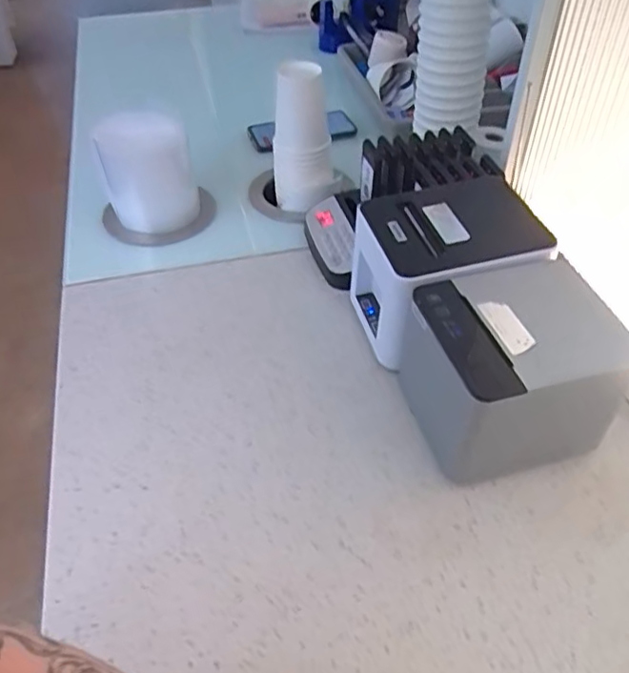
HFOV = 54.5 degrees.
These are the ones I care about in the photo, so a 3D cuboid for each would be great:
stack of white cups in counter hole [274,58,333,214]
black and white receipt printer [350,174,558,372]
[{"bbox_3d":[-0.017,-0.276,0.825,0.079,0.186,0.077,-7,45,-6],"label":"stack of white cups in counter hole"},{"bbox_3d":[0.131,-0.066,0.634,0.163,0.143,0.135,-9,46,-7],"label":"black and white receipt printer"}]

